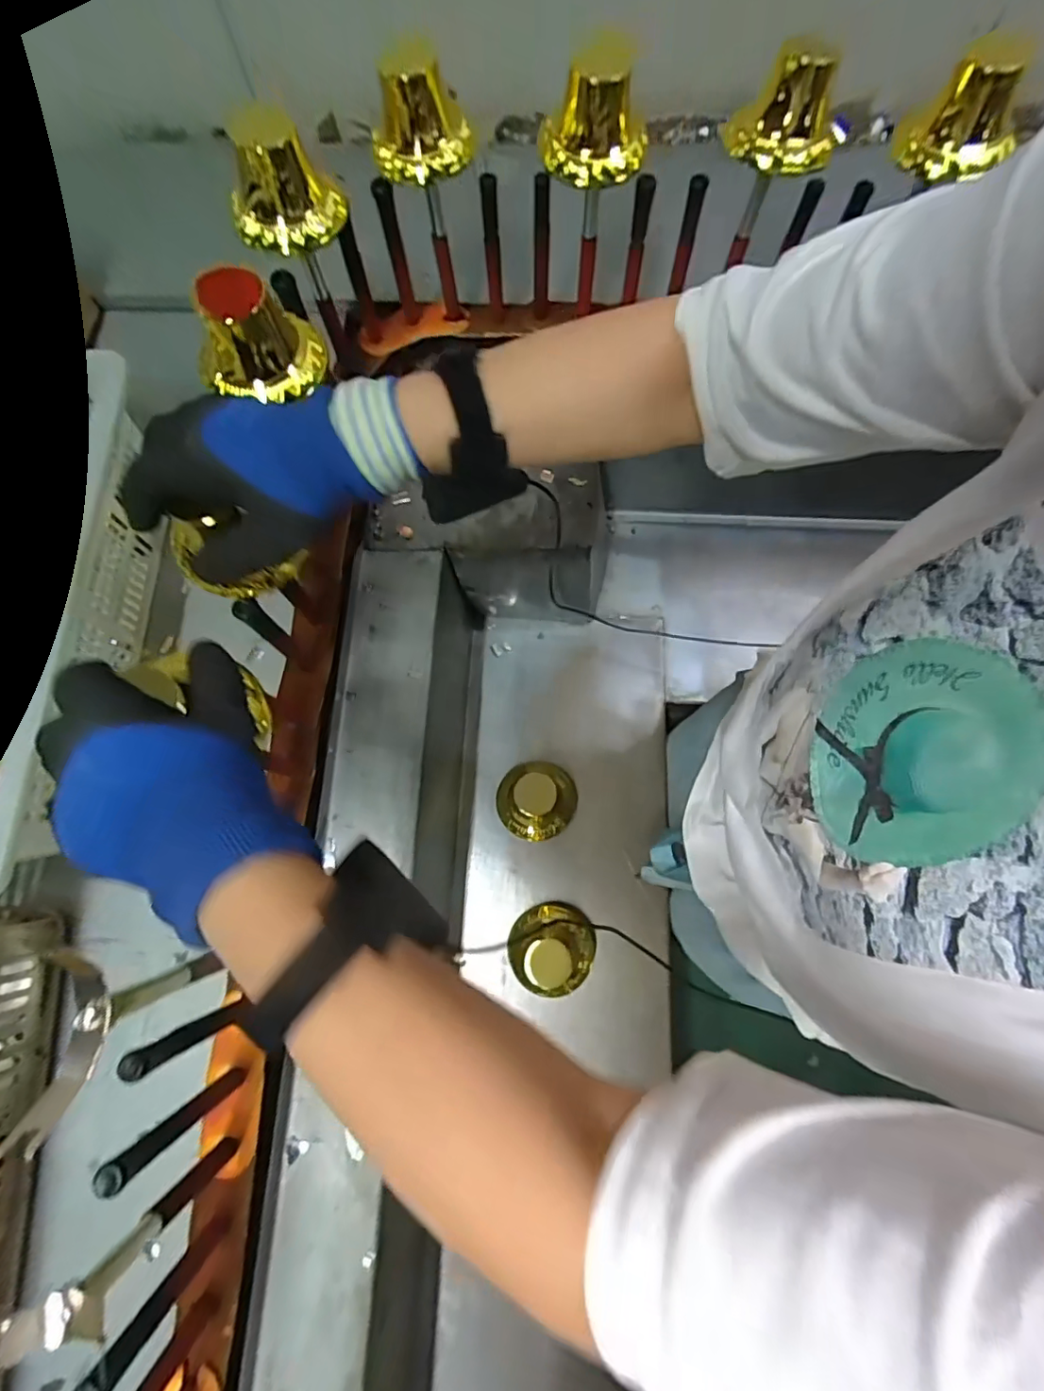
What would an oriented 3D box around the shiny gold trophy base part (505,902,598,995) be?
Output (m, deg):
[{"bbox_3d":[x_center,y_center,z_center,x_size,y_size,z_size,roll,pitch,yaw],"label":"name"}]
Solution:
[{"bbox_3d":[0.034,0.292,0.621,0.092,0.095,0.091,0,77,2],"label":"shiny gold trophy base part"}]

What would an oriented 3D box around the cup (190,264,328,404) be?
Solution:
[{"bbox_3d":[-0.195,-0.267,0.401,0.073,0.080,0.071,7,77,3],"label":"cup"}]

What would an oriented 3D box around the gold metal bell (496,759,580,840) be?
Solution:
[{"bbox_3d":[0.018,0.130,0.675,0.099,0.098,0.092,0,77,2],"label":"gold metal bell"}]

